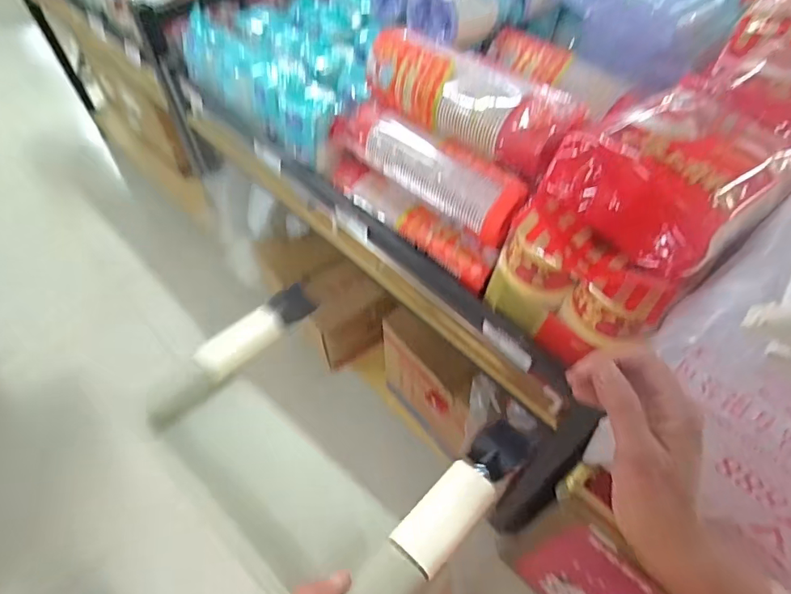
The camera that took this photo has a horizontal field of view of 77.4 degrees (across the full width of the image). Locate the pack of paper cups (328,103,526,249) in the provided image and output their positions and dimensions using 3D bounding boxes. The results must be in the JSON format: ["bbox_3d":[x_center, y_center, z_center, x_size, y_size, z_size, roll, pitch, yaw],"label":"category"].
[{"bbox_3d":[0.049,-0.233,0.866,0.082,0.106,0.406,-38,64,-22],"label":"pack of paper cups"}]

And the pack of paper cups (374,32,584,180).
[{"bbox_3d":[0.119,-0.339,0.828,0.118,0.105,0.394,-40,65,-23],"label":"pack of paper cups"}]

